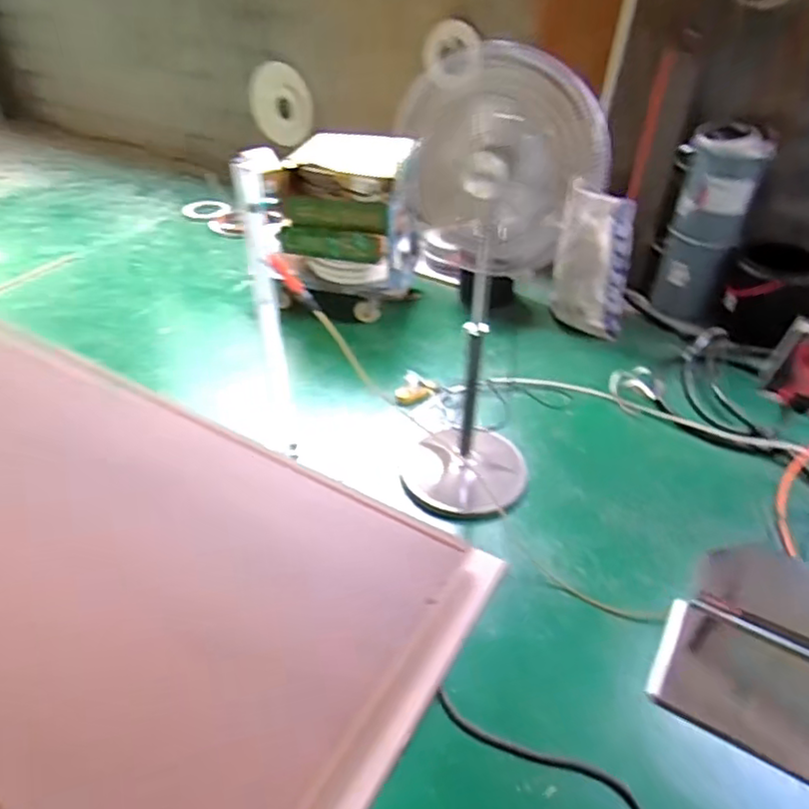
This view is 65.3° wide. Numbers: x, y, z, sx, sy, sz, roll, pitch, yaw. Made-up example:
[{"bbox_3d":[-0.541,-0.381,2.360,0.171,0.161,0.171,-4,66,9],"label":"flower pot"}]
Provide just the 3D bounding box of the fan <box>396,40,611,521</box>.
[{"bbox_3d":[0.217,-0.234,1.747,0.400,1.197,0.451,-10,41,-12],"label":"fan"}]

